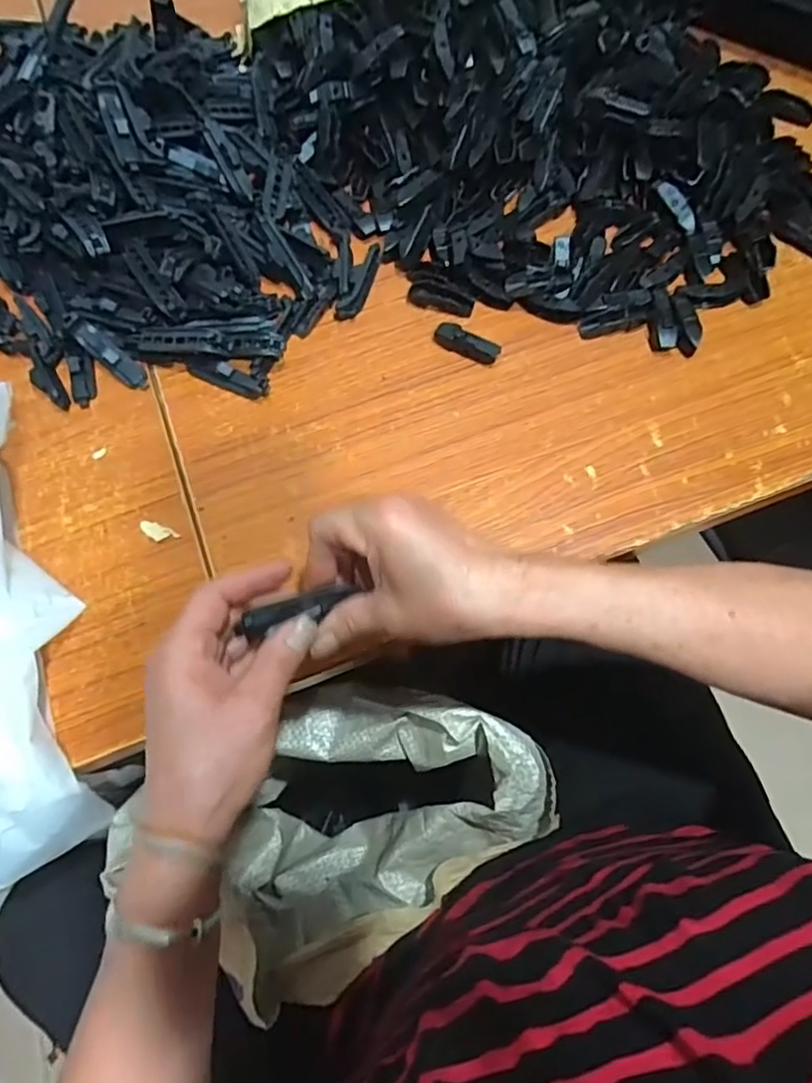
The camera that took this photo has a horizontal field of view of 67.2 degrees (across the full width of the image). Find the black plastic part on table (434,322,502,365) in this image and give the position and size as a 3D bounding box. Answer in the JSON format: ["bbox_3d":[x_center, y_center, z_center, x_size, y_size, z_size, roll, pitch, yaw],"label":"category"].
[{"bbox_3d":[0.047,-0.155,0.479,0.052,0.014,0.018,31,74,10],"label":"black plastic part on table"}]

